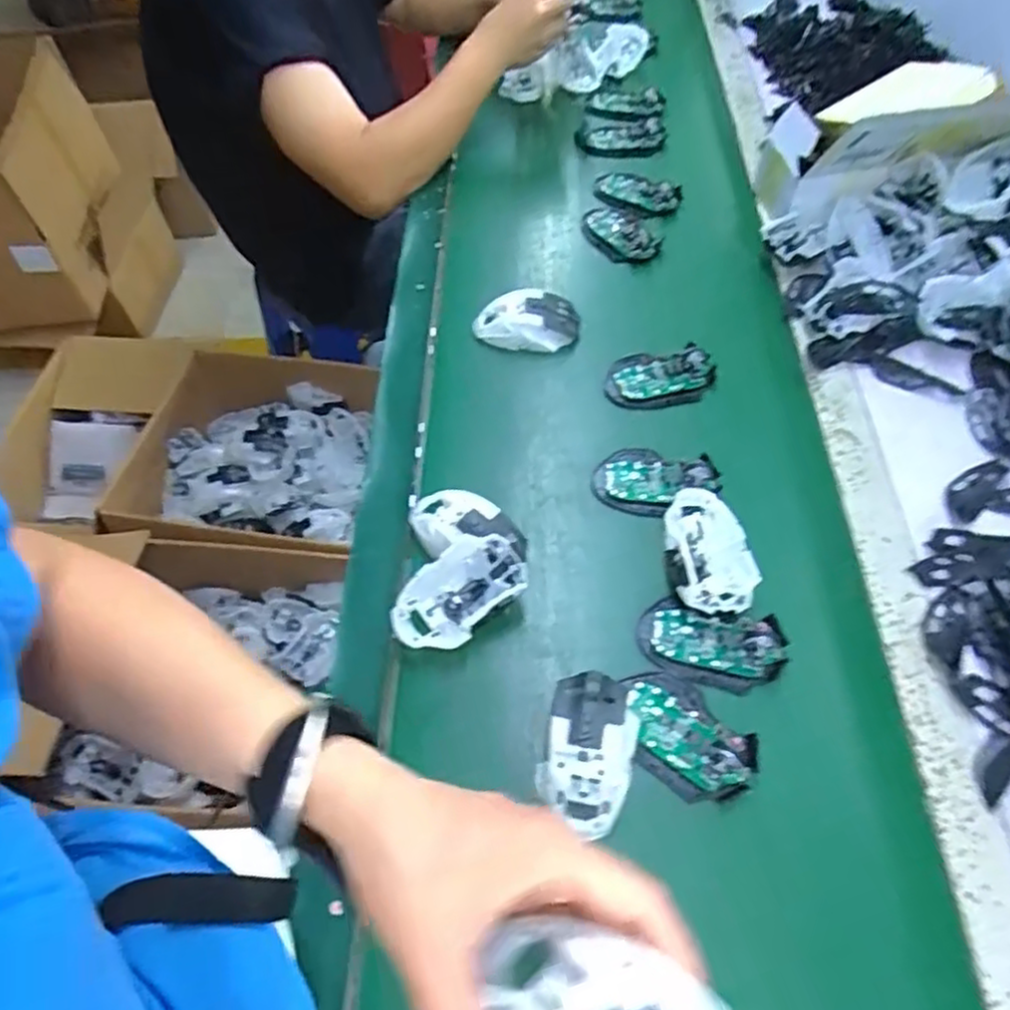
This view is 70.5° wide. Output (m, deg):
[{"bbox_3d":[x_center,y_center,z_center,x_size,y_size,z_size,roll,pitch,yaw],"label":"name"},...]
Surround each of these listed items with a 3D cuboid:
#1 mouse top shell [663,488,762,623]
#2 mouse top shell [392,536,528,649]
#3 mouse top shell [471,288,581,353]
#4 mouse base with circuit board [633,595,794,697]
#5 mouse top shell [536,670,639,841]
[{"bbox_3d":[0.176,0.043,0.617,0.071,0.028,0.114,-7,55,-1],"label":"mouse top shell"},{"bbox_3d":[-0.039,0.073,0.594,0.114,0.034,0.066,-36,87,-9],"label":"mouse top shell"},{"bbox_3d":[0.024,-0.202,0.790,0.118,0.041,0.062,-1,56,1],"label":"mouse top shell"},{"bbox_3d":[0.168,0.112,0.580,0.114,0.020,0.065,12,57,11],"label":"mouse base with circuit board"},{"bbox_3d":[0.063,0.174,0.529,0.065,0.035,0.103,13,58,10],"label":"mouse top shell"}]

